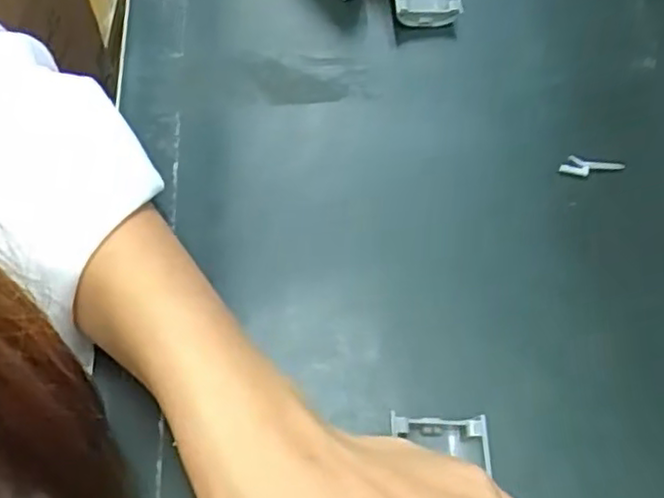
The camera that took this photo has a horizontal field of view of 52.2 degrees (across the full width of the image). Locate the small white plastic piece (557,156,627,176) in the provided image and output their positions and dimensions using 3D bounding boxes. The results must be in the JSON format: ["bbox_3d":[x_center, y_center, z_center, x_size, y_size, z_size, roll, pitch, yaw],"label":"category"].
[{"bbox_3d":[0.119,-0.037,0.308,0.030,0.006,0.007,3,63,2],"label":"small white plastic piece"}]

